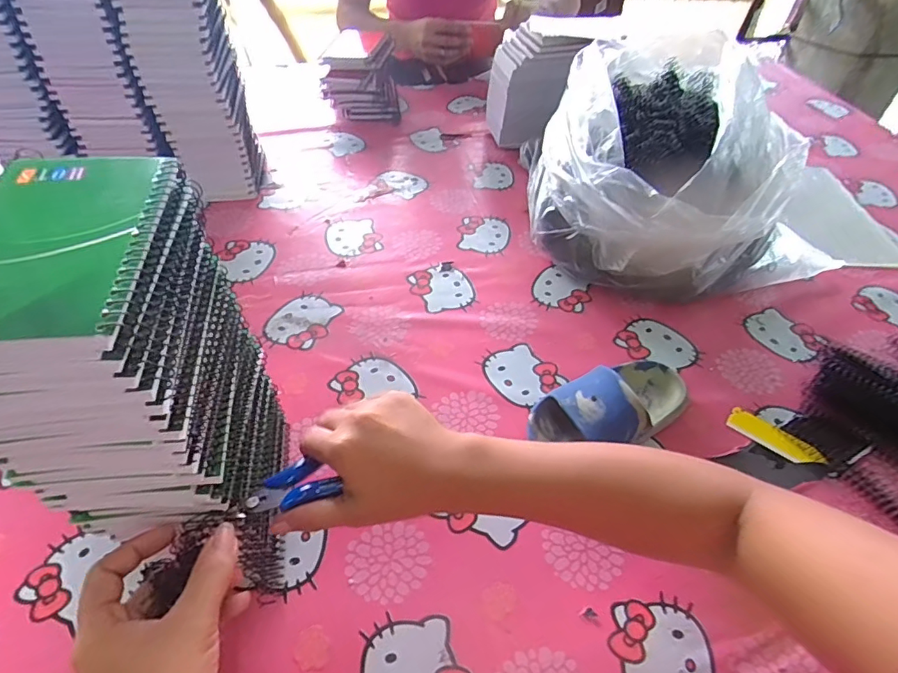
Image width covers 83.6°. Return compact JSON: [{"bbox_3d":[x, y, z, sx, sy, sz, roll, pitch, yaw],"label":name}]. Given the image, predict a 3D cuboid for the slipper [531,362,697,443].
[{"bbox_3d":[0.160,0.064,0.478,0.162,0.064,0.077,-20,53,-19],"label":"slipper"}]

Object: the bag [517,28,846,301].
[{"bbox_3d":[0.269,-0.229,0.645,0.344,0.161,0.354,-12,51,-14],"label":"bag"}]

